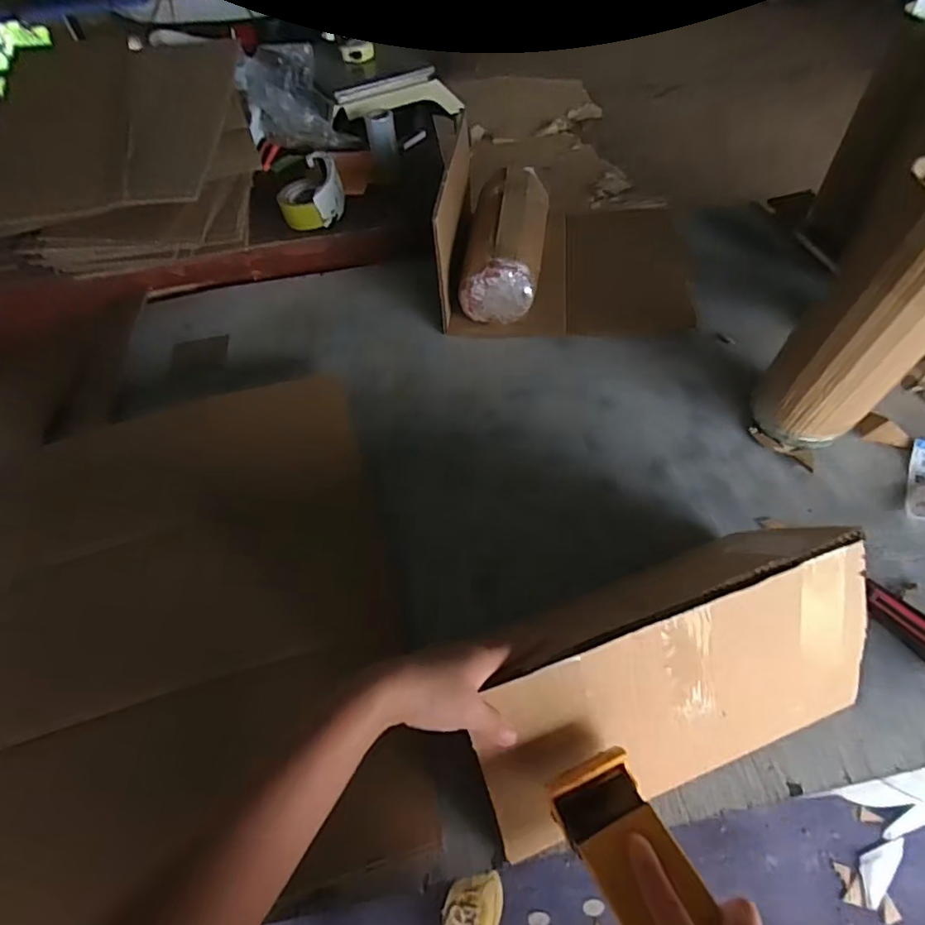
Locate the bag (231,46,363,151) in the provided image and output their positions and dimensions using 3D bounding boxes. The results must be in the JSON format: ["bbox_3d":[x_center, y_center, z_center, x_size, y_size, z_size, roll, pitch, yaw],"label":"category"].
[{"bbox_3d":[-0.344,-0.738,1.118,0.183,0.142,0.174,-17,54,-9],"label":"bag"}]

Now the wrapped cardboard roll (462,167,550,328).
[{"bbox_3d":[0.079,-0.372,0.920,0.123,0.109,0.305,5,54,7],"label":"wrapped cardboard roll"}]

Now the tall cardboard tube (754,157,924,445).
[{"bbox_3d":[0.448,-0.149,0.602,0.136,0.309,0.113,28,60,22],"label":"tall cardboard tube"}]

